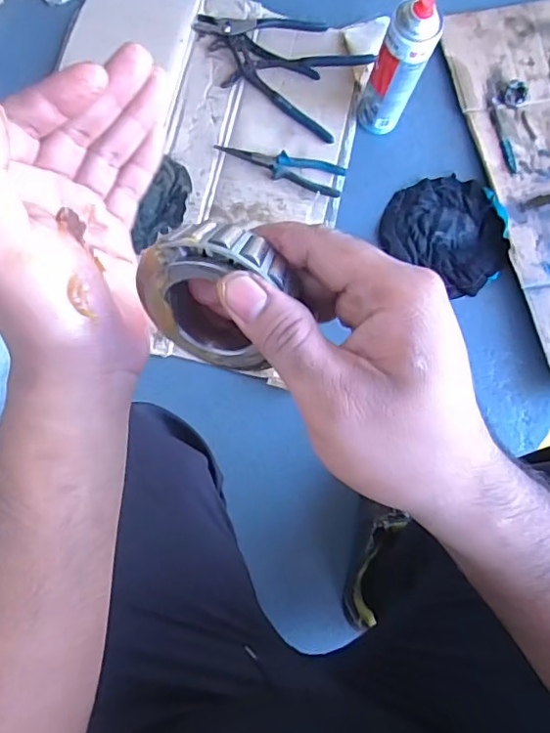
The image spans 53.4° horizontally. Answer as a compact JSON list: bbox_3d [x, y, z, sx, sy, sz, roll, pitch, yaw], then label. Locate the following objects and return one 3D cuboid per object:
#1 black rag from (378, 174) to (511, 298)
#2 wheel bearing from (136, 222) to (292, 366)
[{"bbox_3d":[0.268,-0.208,0.835,0.189,0.026,0.168,43,80,3],"label":"black rag"},{"bbox_3d":[-0.025,-0.030,0.228,0.056,0.061,0.018,19,44,0],"label":"wheel bearing"}]

